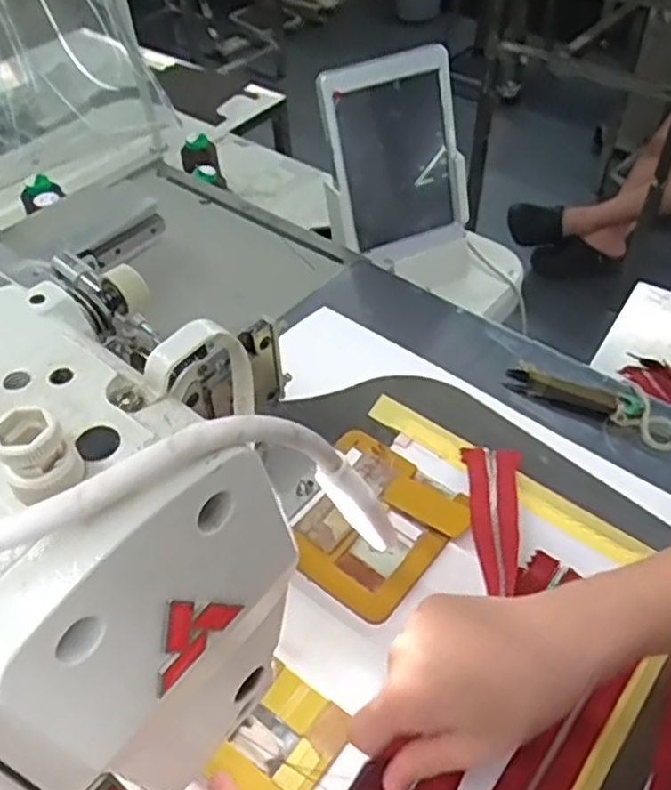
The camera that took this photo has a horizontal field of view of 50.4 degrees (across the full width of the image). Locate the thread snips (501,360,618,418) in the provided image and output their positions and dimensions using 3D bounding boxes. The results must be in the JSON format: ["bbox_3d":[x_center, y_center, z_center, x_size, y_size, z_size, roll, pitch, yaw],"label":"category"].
[{"bbox_3d":[0.180,-0.006,0.570,0.087,0.009,0.029,22,52,21],"label":"thread snips"}]

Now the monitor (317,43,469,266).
[{"bbox_3d":[0.068,-0.257,0.786,0.150,0.211,0.025,-20,30,-15],"label":"monitor"}]

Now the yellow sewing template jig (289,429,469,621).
[{"bbox_3d":[0.023,0.084,0.489,0.109,0.010,0.112,30,55,26],"label":"yellow sewing template jig"}]

